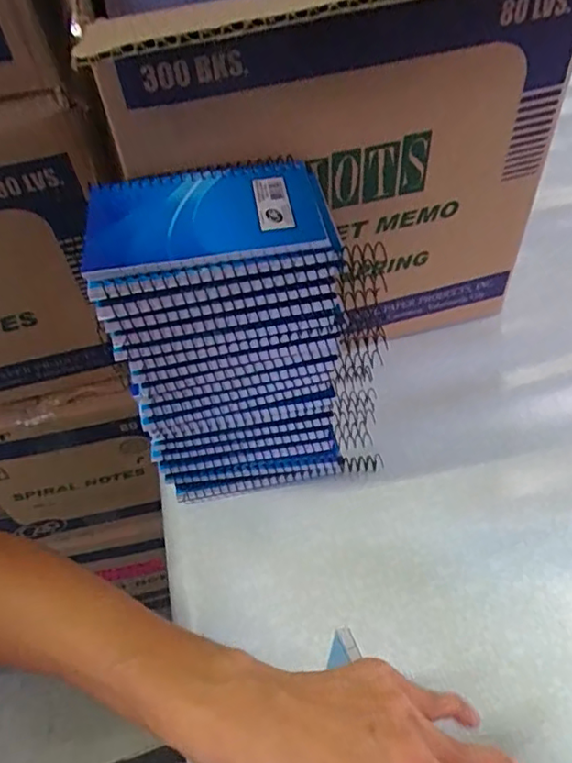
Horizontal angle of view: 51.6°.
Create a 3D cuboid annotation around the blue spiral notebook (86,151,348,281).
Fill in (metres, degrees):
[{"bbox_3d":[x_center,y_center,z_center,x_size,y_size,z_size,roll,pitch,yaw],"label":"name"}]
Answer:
[{"bbox_3d":[-0.044,-0.092,0.340,0.137,0.017,0.085,-10,51,-3],"label":"blue spiral notebook"}]

